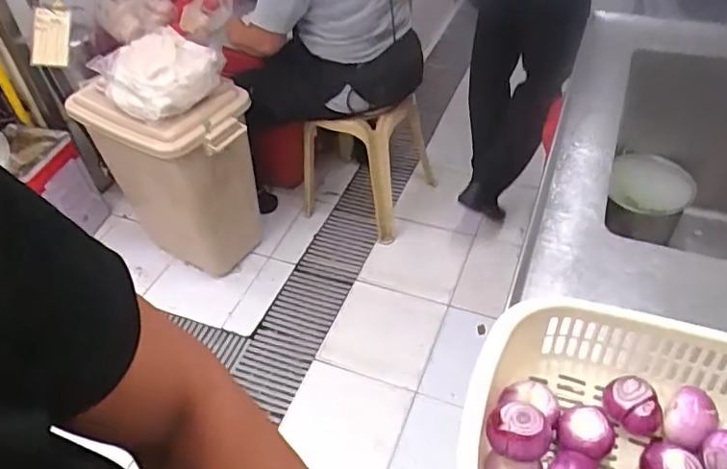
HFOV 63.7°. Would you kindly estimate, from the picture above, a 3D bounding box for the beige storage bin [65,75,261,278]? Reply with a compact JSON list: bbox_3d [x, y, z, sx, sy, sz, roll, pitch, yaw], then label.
[{"bbox_3d":[-0.535,-0.186,1.743,0.476,0.588,0.293,29,55,29],"label":"beige storage bin"}]

